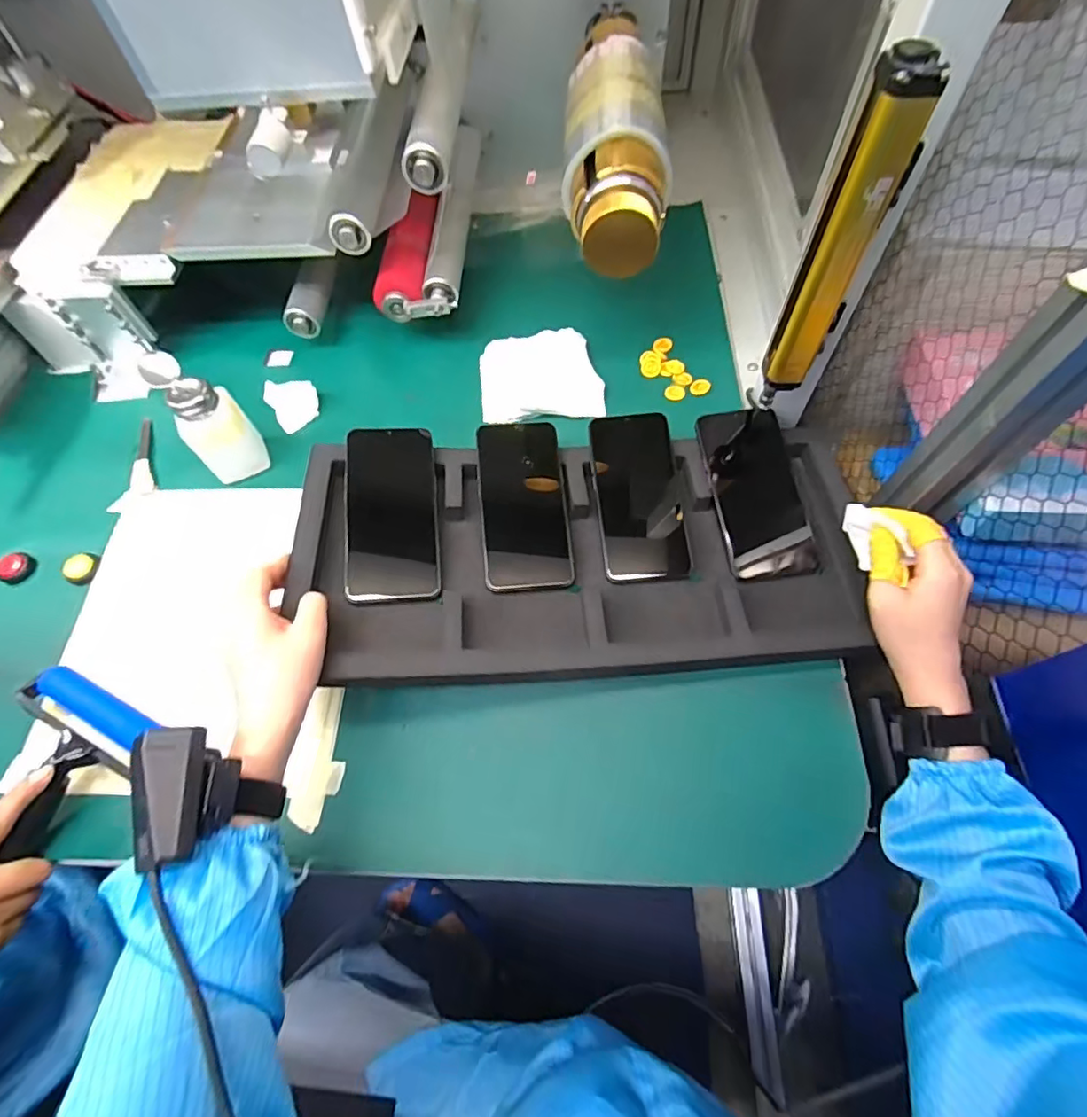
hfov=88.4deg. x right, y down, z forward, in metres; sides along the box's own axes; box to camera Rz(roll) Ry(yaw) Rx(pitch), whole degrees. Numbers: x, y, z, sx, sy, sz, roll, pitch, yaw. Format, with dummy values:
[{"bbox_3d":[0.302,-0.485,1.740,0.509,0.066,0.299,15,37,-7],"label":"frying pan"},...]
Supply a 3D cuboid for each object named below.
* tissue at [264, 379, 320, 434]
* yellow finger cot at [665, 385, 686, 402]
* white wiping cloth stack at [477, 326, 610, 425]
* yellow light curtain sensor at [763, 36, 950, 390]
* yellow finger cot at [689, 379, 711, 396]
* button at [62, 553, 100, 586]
[{"bbox_3d":[-0.275,-0.173,0.618,0.051,0.028,0.052,-32,66,-12],"label":"tissue"},{"bbox_3d":[0.145,-0.183,0.614,0.023,0.005,0.019,11,65,9],"label":"yellow finger cot"},{"bbox_3d":[-0.006,-0.203,0.624,0.129,0.012,0.122,-11,63,-2],"label":"white wiping cloth stack"},{"bbox_3d":[0.186,-0.191,0.355,0.034,0.200,0.019,40,72,20],"label":"yellow light curtain sensor"},{"bbox_3d":[0.172,-0.188,0.614,0.022,0.006,0.023,-1,63,3],"label":"yellow finger cot"},{"bbox_3d":[-0.442,0.009,0.535,0.024,0.015,0.029,1,63,4],"label":"button"}]

